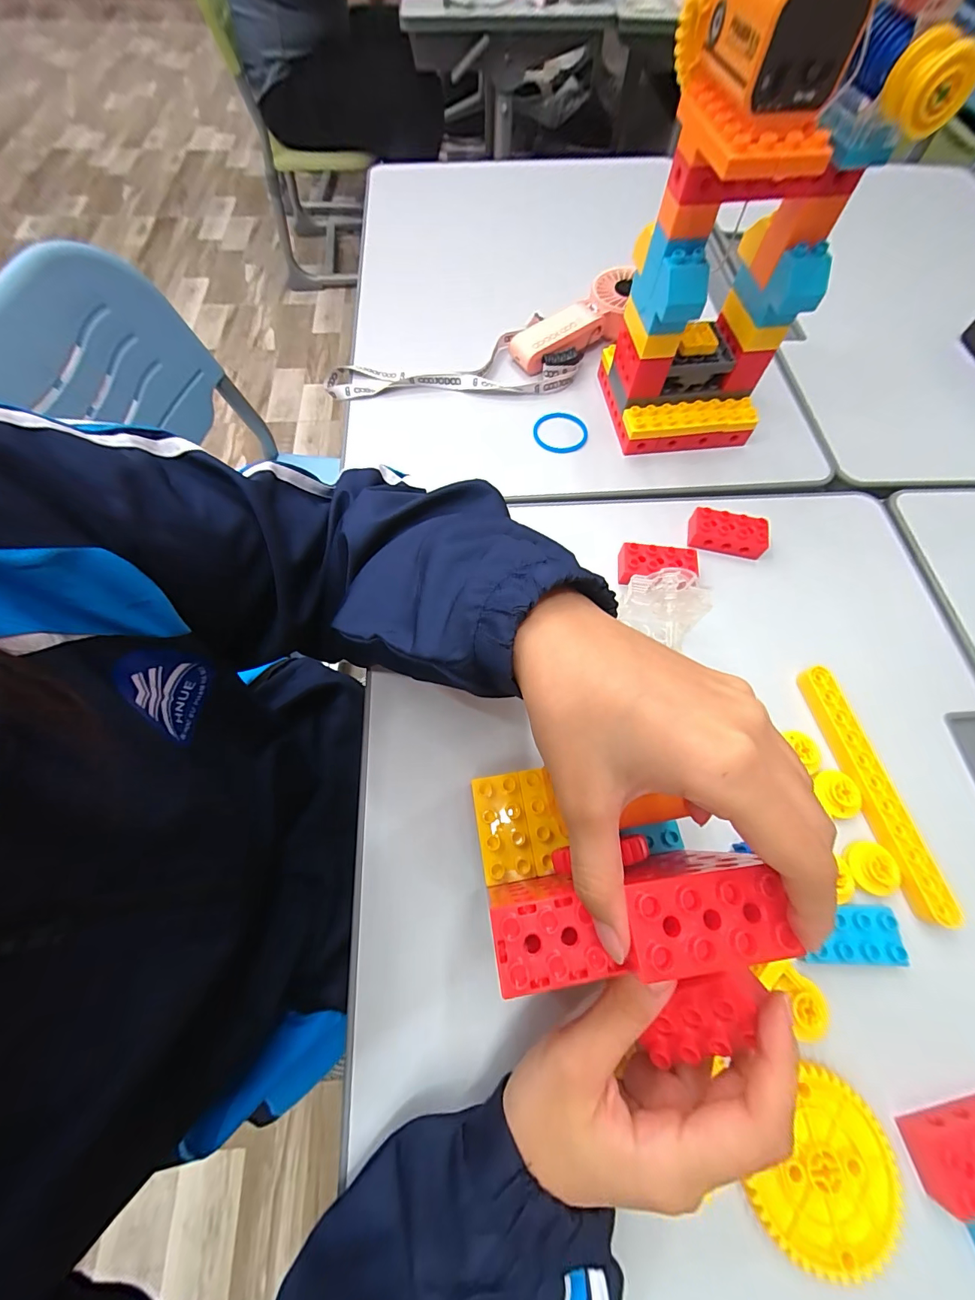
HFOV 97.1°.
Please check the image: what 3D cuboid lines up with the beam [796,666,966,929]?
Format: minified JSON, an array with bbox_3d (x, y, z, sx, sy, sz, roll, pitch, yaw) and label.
[{"bbox_3d":[0.271,0.095,0.305,0.020,0.015,0.172,-9,68,-4],"label":"beam"}]

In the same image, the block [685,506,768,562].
[{"bbox_3d":[0.215,-0.105,0.387,0.067,0.021,0.031,10,68,4],"label":"block"}]

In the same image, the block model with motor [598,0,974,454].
[{"bbox_3d":[0.191,-0.301,0.337,0.127,0.263,0.105,-5,67,-3],"label":"block model with motor"}]

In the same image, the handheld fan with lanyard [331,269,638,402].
[{"bbox_3d":[0.002,-0.324,0.467,0.351,0.038,0.112,-16,68,-7],"label":"handheld fan with lanyard"}]

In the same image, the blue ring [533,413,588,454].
[{"bbox_3d":[0.076,-0.226,0.445,0.056,0.007,0.055,0,67,-1],"label":"blue ring"}]

